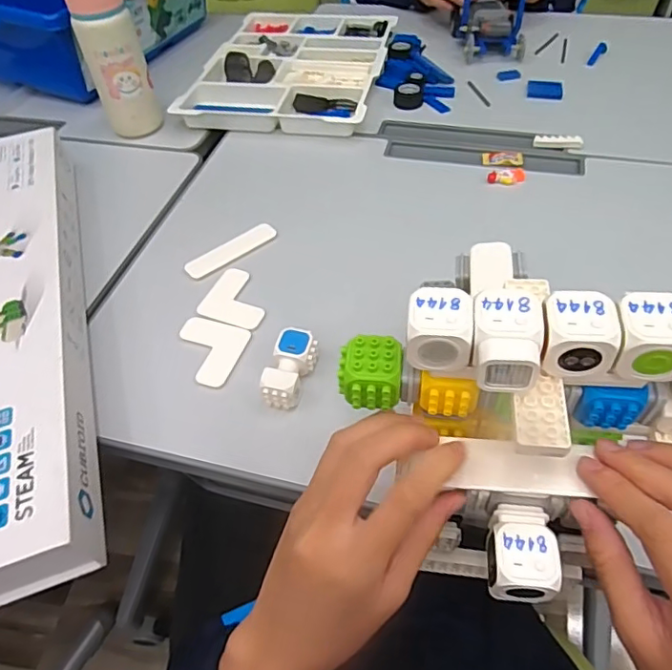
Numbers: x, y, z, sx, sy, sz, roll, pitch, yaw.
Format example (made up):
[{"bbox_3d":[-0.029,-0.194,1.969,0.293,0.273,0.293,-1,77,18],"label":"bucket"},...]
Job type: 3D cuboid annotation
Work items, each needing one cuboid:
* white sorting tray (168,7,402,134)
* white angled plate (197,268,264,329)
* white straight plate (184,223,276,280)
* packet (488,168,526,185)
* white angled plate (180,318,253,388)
[{"bbox_3d":[-0.058,-0.432,0.838,0.261,0.033,0.398,6,51,9],"label":"white sorting tray"},{"bbox_3d":[-0.097,-0.038,0.539,0.068,0.004,0.069,16,53,16],"label":"white angled plate"},{"bbox_3d":[-0.112,-0.091,0.579,0.105,0.005,0.029,-33,55,-22],"label":"white straight plate"},{"bbox_3d":[0.202,-0.188,0.637,0.042,0.013,0.024,7,51,10],"label":"packet"},{"bbox_3d":[-0.119,0.014,0.495,0.067,0.005,0.066,15,53,16],"label":"white angled plate"}]

